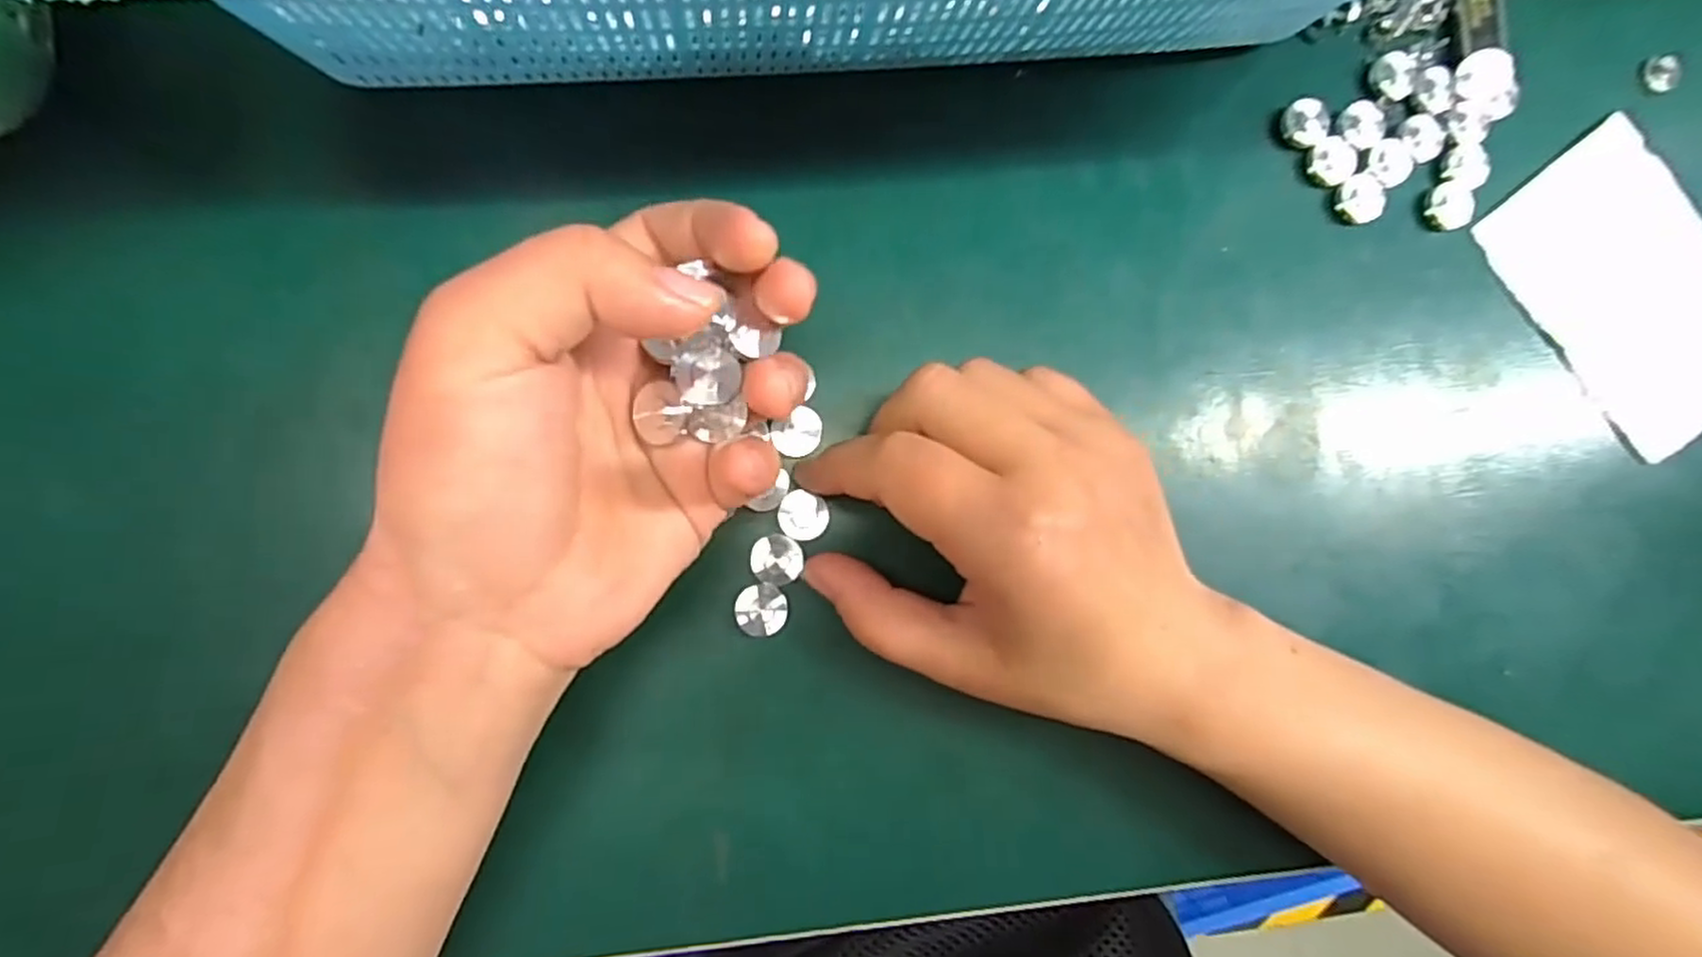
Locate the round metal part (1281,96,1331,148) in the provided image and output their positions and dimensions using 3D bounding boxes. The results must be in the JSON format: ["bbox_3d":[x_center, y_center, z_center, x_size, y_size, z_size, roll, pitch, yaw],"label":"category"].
[{"bbox_3d":[0.154,-0.120,0.246,0.014,0.008,0.012,21,85,-5],"label":"round metal part"}]

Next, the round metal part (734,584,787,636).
[{"bbox_3d":[-0.026,0.039,0.217,0.015,0.004,0.015,-19,89,-7],"label":"round metal part"}]

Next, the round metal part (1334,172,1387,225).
[{"bbox_3d":[0.173,-0.095,0.247,0.014,0.005,0.015,0,87,-6],"label":"round metal part"}]

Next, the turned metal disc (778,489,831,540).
[{"bbox_3d":[-0.014,0.012,0.219,0.015,0.004,0.013,25,85,-4],"label":"turned metal disc"}]

